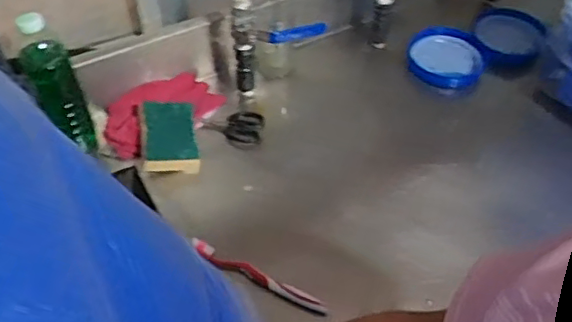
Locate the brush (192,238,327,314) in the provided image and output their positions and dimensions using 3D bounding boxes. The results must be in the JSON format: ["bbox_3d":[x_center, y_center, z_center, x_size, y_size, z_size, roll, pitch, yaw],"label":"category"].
[{"bbox_3d":[-0.035,0.138,0.714,0.180,0.021,0.018,21,52,17],"label":"brush"}]

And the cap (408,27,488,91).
[{"bbox_3d":[0.265,-0.171,0.980,0.123,0.033,0.131,0,48,0],"label":"cap"}]

